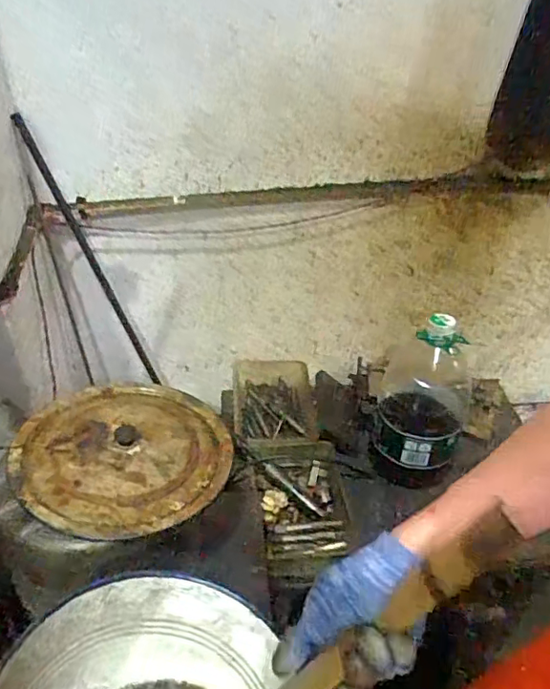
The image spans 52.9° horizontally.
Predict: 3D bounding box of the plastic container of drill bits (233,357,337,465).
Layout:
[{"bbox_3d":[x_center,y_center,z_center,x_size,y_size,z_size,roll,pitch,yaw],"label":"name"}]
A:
[{"bbox_3d":[0.007,0.152,1.209,0.186,0.077,0.297,-3,42,-9],"label":"plastic container of drill bits"}]

